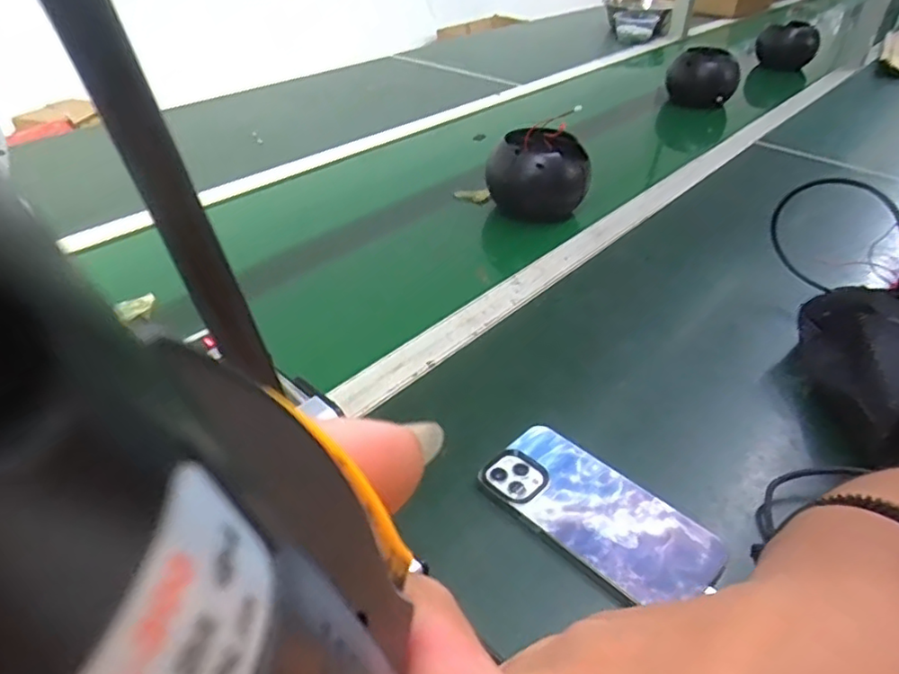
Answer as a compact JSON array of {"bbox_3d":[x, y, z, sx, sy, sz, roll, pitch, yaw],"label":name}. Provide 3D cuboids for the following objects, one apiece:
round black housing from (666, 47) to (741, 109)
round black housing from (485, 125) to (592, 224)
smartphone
[{"bbox_3d":[0.419,-0.426,1.018,0.116,0.089,0.107,13,39,15],"label":"round black housing"},{"bbox_3d":[0.109,-0.194,0.764,0.102,0.105,0.102,0,37,0],"label":"round black housing"},{"bbox_3d":[0.100,0.119,0.423,0.156,0.009,0.079,30,45,34],"label":"smartphone"}]

